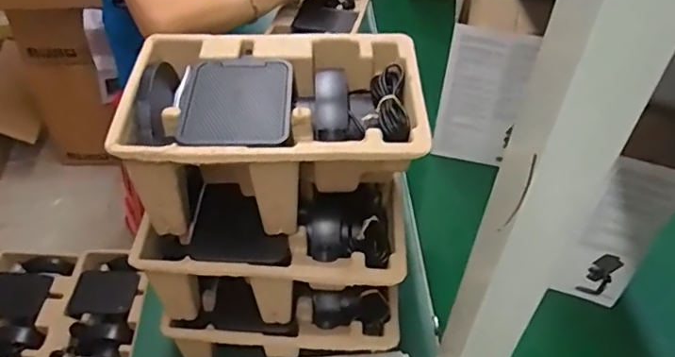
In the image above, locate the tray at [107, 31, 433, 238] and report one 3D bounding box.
[{"bbox_3d":[-0.048,-0.035,0.449,0.218,0.101,0.138,-1,45,-3],"label":"tray"}]

